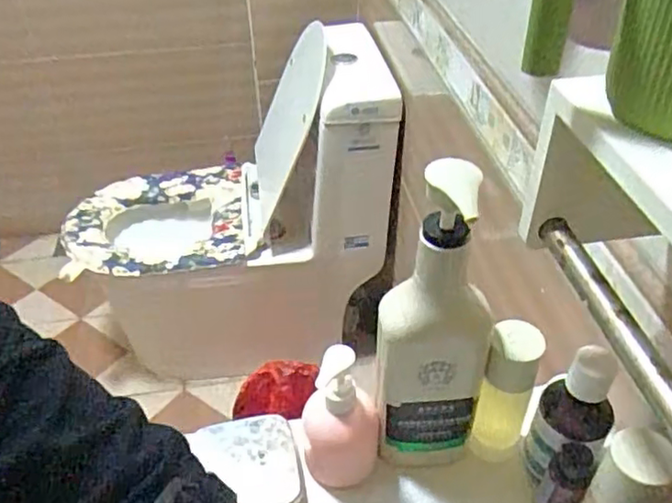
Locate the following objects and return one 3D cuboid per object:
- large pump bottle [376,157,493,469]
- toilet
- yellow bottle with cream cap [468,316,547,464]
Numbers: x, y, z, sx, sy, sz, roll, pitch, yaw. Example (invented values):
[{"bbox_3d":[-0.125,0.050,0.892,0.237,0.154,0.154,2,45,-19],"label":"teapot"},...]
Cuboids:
[{"bbox_3d":[0.074,0.065,0.492,0.087,0.291,0.054,-6,41,-6],"label":"large pump bottle"},{"bbox_3d":[-0.245,-0.089,1.487,0.713,0.735,0.357,-4,41,-4],"label":"toilet"},{"bbox_3d":[0.142,0.120,0.534,0.040,0.133,0.038,15,43,17],"label":"yellow bottle with cream cap"}]

